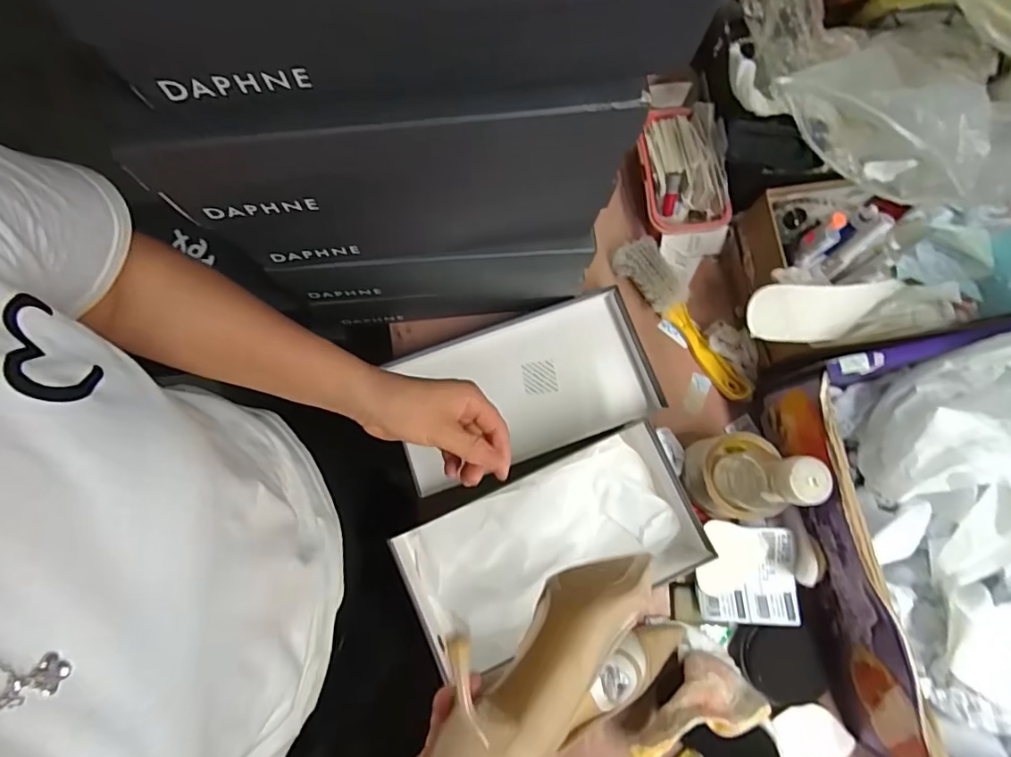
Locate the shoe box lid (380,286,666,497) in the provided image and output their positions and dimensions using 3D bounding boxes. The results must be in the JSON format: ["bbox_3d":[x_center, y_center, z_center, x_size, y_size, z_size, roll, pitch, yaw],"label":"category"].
[{"bbox_3d":[0.031,0.003,0.631,0.280,0.060,0.165,-18,80,-5],"label":"shoe box lid"}]

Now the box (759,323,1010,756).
[{"bbox_3d":[0.477,0.153,0.483,0.300,0.230,0.396,-12,79,-4],"label":"box"}]

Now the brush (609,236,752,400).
[{"bbox_3d":[0.226,-0.079,0.657,0.060,0.034,0.236,-39,82,-8],"label":"brush"}]

